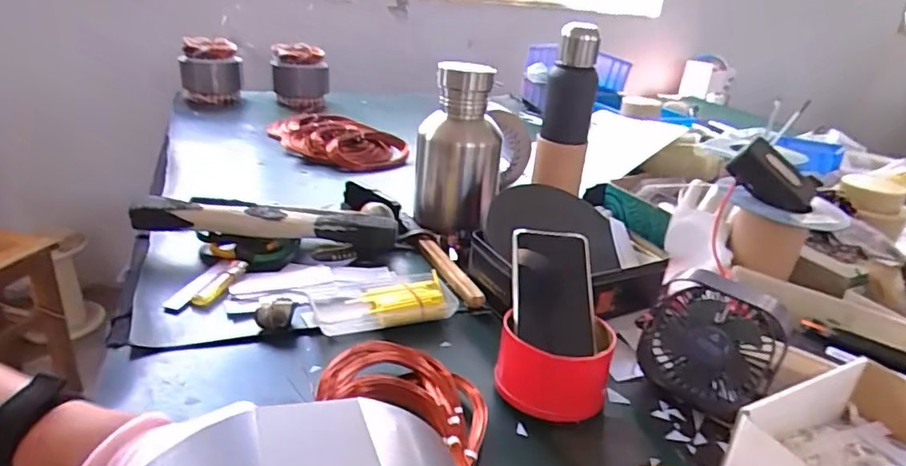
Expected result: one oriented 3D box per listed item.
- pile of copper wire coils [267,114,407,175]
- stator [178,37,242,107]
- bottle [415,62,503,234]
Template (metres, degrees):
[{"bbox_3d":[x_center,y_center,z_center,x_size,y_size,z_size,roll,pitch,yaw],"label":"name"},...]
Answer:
[{"bbox_3d":[-0.246,-0.185,1.153,0.342,0.055,0.173,23,30,34],"label":"pile of copper wire coils"},{"bbox_3d":[-0.613,-0.403,1.448,0.140,0.165,0.120,-5,26,-22],"label":"stator"},{"bbox_3d":[0.013,-0.110,0.777,0.113,0.217,0.096,1,24,-10],"label":"bottle"}]

